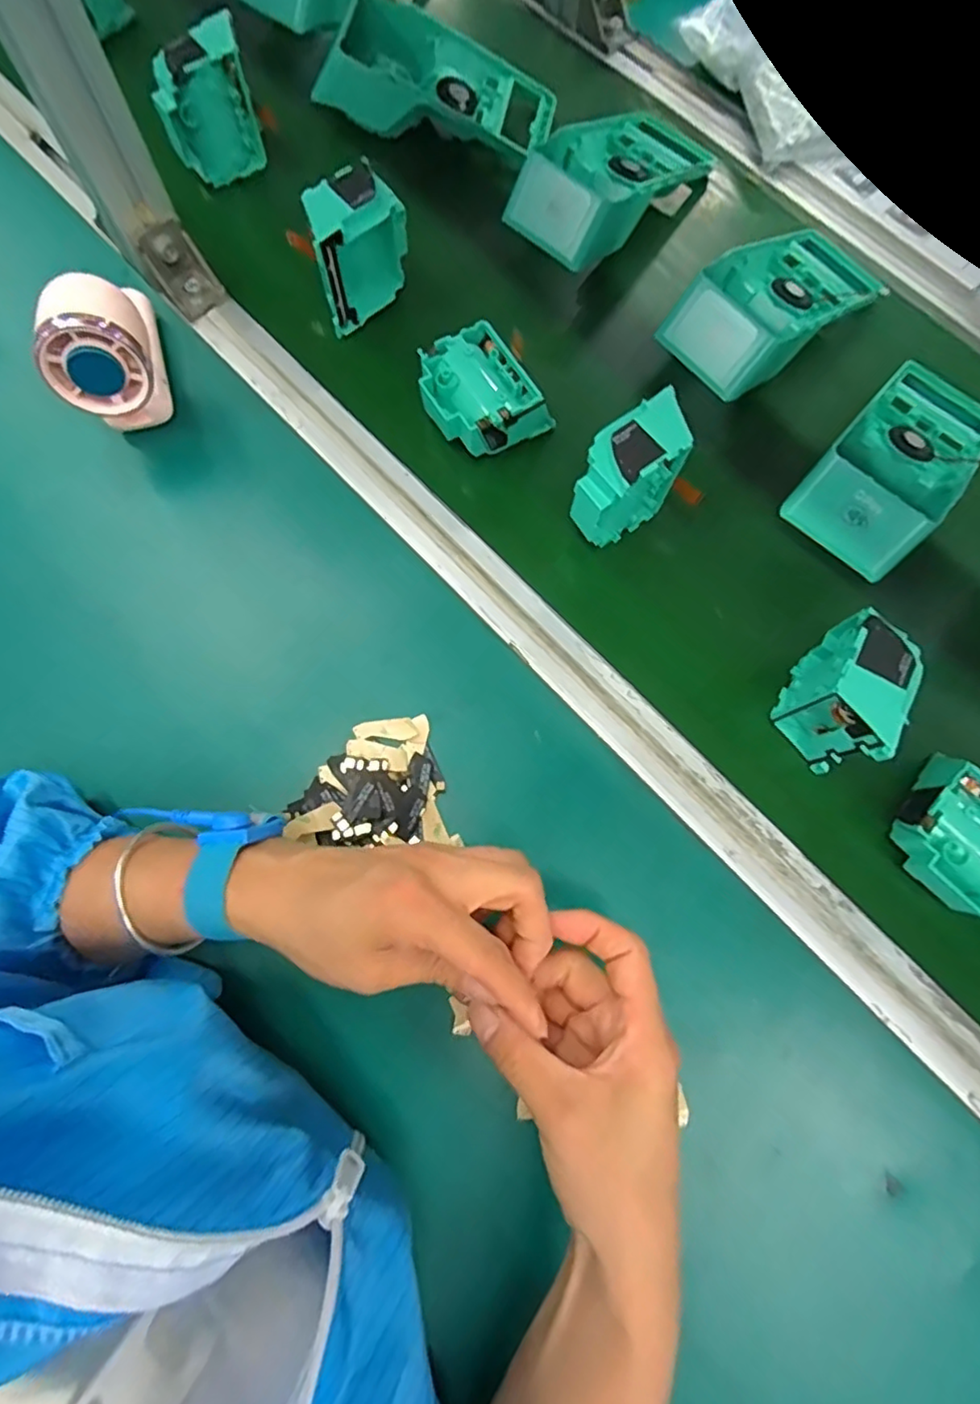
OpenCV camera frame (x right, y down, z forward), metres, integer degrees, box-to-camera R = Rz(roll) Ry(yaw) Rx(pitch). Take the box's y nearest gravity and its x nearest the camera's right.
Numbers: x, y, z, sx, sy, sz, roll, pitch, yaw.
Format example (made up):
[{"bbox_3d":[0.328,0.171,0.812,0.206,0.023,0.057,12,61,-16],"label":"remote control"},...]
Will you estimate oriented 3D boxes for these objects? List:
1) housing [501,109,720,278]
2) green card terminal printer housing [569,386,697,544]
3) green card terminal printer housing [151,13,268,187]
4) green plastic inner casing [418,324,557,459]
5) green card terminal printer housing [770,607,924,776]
[{"bbox_3d":[0.101,-0.414,0.474,0.094,0.059,0.193,39,77,8],"label":"housing"},{"bbox_3d":[0.085,-0.140,0.388,0.079,0.083,0.042,-36,79,-11],"label":"green card terminal printer housing"},{"bbox_3d":[-0.215,-0.447,0.462,0.070,0.090,0.050,-18,76,-7],"label":"green card terminal printer housing"},{"bbox_3d":[-0.007,-0.208,0.420,0.071,0.052,0.081,-39,79,-11],"label":"green plastic inner casing"},{"bbox_3d":[0.206,-0.006,0.354,0.044,0.081,0.079,30,76,6],"label":"green card terminal printer housing"}]

